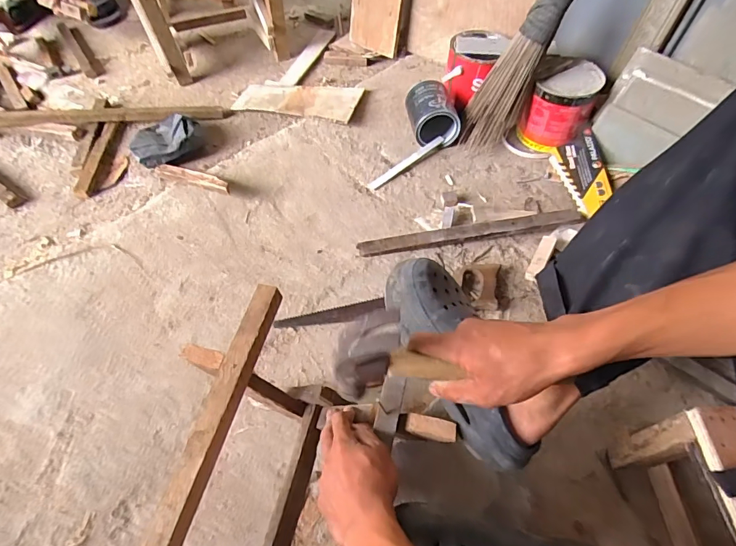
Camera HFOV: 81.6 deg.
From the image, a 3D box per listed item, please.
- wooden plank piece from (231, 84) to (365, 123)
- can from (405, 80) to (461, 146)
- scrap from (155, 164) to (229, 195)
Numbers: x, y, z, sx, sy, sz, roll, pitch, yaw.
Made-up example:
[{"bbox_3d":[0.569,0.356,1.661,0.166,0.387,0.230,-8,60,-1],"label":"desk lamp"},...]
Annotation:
[{"bbox_3d":[-0.185,-0.482,1.174,0.347,0.016,0.169,12,52,16],"label":"wooden plank piece"},{"bbox_3d":[0.158,-0.389,1.050,0.114,0.111,0.130,-9,56,-6],"label":"can"},{"bbox_3d":[-0.401,-0.219,0.974,0.251,0.020,0.034,19,56,28],"label":"scrap"}]

